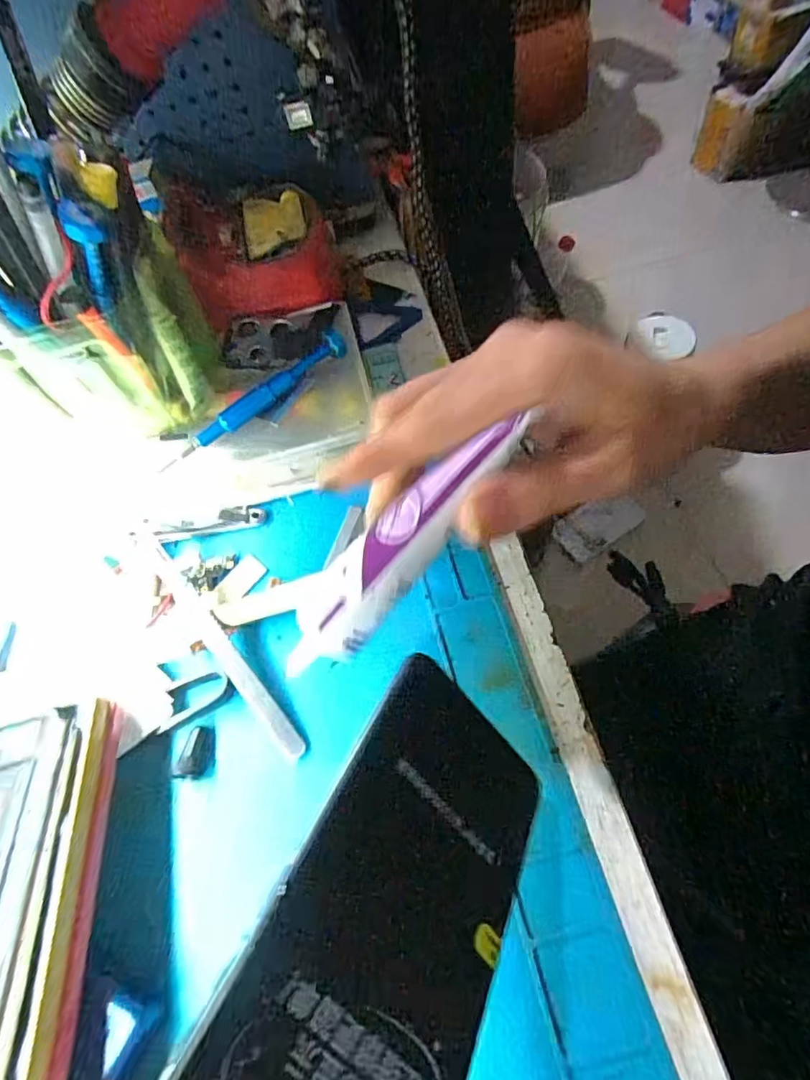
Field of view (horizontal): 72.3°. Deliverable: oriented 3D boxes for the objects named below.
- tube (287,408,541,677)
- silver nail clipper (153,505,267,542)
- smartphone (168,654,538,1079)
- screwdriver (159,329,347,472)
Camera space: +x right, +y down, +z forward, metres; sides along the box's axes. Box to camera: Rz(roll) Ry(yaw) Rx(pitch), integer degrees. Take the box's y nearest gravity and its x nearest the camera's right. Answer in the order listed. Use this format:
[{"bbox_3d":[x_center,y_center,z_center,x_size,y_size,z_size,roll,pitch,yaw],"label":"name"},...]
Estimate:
[{"bbox_3d":[-0.002,0.002,0.194,0.115,0.013,0.026,-48,63,8],"label":"tube"},{"bbox_3d":[-0.103,-0.009,0.293,0.059,0.006,0.013,-9,57,-3],"label":"silver nail clipper"},{"bbox_3d":[-0.004,0.106,0.142,0.070,0.005,0.154,48,41,-10],"label":"smartphone"},{"bbox_3d":[-0.080,-0.073,0.294,0.114,0.015,0.016,-37,62,-3],"label":"screwdriver"}]

